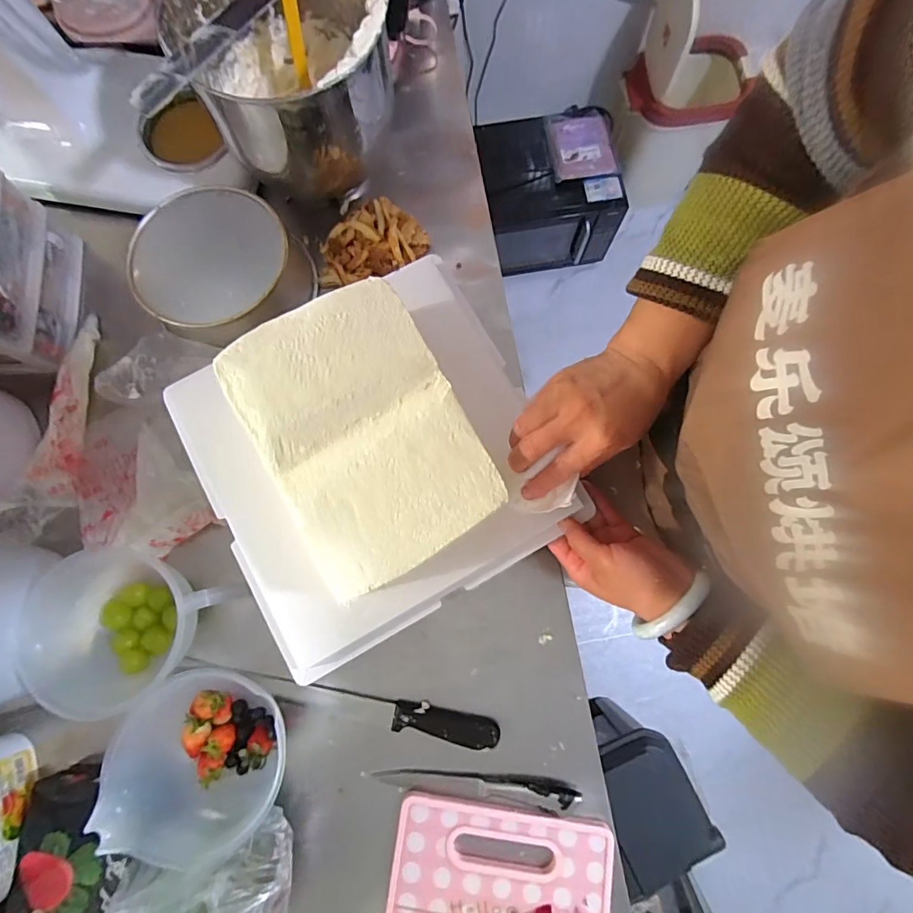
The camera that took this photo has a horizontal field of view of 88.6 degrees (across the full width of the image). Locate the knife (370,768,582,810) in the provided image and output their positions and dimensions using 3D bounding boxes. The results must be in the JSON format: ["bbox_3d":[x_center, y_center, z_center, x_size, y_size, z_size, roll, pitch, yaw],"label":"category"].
[{"bbox_3d":[0.022,0.350,0.500,0.216,0.016,0.022,6,79,1],"label":"knife"}]

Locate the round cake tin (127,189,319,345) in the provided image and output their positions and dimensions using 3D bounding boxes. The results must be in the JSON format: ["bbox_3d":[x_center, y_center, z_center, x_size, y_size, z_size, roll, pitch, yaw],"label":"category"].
[{"bbox_3d":[-0.281,-0.227,0.568,0.191,0.073,0.188,0,79,0],"label":"round cake tin"}]

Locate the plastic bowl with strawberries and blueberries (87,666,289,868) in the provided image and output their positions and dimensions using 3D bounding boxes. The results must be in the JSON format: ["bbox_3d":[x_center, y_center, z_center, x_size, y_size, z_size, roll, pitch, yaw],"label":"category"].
[{"bbox_3d":[-0.246,0.290,0.463,0.146,0.083,0.148,0,79,0],"label":"plastic bowl with strawberries and blueberries"}]

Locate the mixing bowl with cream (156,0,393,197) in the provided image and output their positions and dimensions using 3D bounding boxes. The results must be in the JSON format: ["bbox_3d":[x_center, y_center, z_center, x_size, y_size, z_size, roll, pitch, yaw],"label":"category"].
[{"bbox_3d":[-0.175,-0.424,0.532,0.203,0.177,0.211,0,79,0],"label":"mixing bowl with cream"}]

